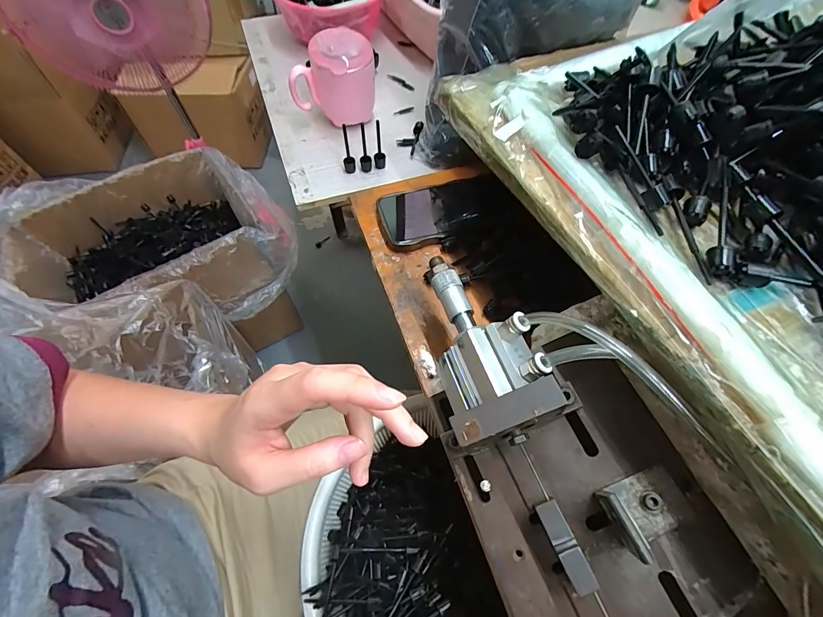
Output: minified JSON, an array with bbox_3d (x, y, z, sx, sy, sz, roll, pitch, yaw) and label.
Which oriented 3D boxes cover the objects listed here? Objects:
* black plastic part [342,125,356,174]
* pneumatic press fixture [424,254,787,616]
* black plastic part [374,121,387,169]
[{"bbox_3d":[-0.080,-0.200,0.462,0.014,0.061,0.018,-6,61,-5],"label":"black plastic part"},{"bbox_3d":[0.123,0.139,0.229,0.139,0.090,0.436,-18,62,-11],"label":"pneumatic press fixture"},{"bbox_3d":[-0.040,-0.208,0.468,0.015,0.062,0.019,-2,60,-2],"label":"black plastic part"}]

